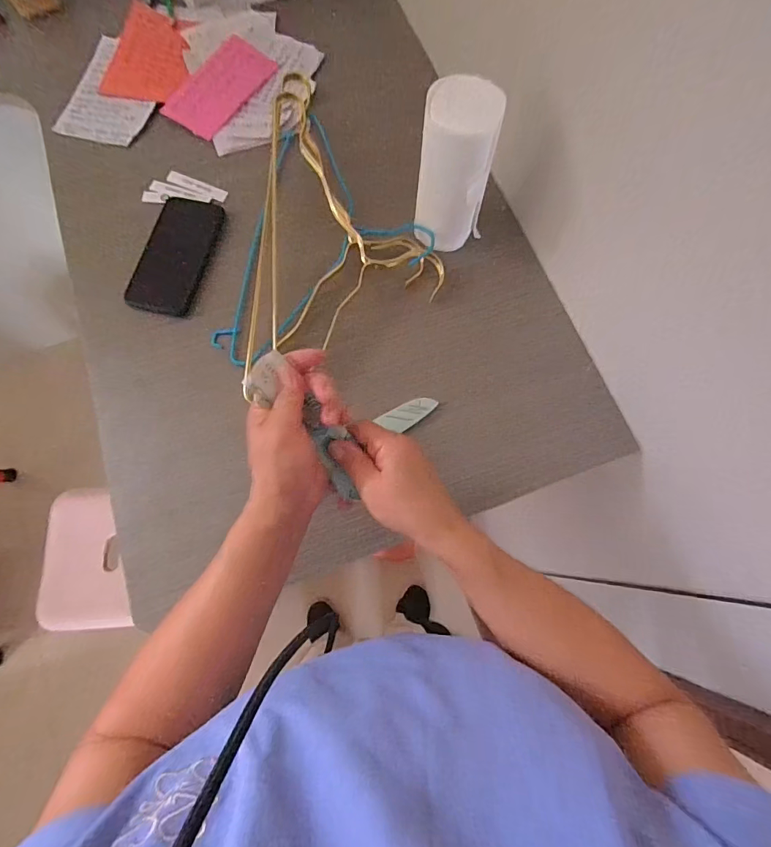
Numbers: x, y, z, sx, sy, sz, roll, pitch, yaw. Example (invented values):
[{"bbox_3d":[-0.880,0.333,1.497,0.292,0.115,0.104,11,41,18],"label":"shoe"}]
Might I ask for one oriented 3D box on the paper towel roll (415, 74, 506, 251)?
[{"bbox_3d":[0.075,-0.260,0.454,0.079,0.156,0.078,0,75,-1],"label":"paper towel roll"}]

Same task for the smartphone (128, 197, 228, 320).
[{"bbox_3d":[-0.257,-0.211,0.527,0.074,0.013,0.162,12,75,2],"label":"smartphone"}]

